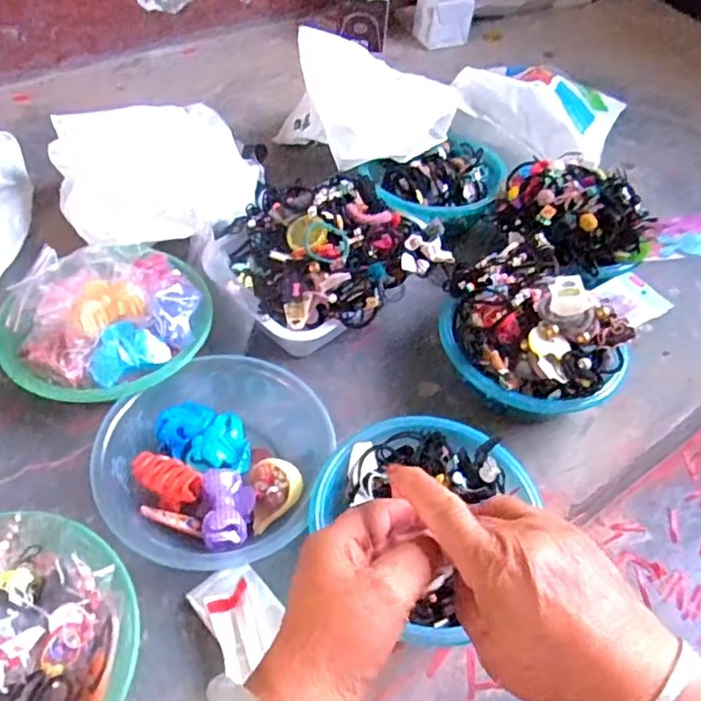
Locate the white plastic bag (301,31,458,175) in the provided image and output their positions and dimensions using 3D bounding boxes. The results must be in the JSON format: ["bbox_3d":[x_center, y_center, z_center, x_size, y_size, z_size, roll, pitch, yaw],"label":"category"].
[{"bbox_3d":[0.057,-0.401,0.977,0.242,0.124,0.191,-25,57,-23],"label":"white plastic bag"}]

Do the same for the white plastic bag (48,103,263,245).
[{"bbox_3d":[-0.272,-0.256,0.908,0.283,0.080,0.258,-12,52,-14],"label":"white plastic bag"}]

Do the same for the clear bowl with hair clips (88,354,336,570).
[{"bbox_3d":[-0.141,0.119,0.669,0.228,0.075,0.212,2,50,-3],"label":"clear bowl with hair clips"}]

